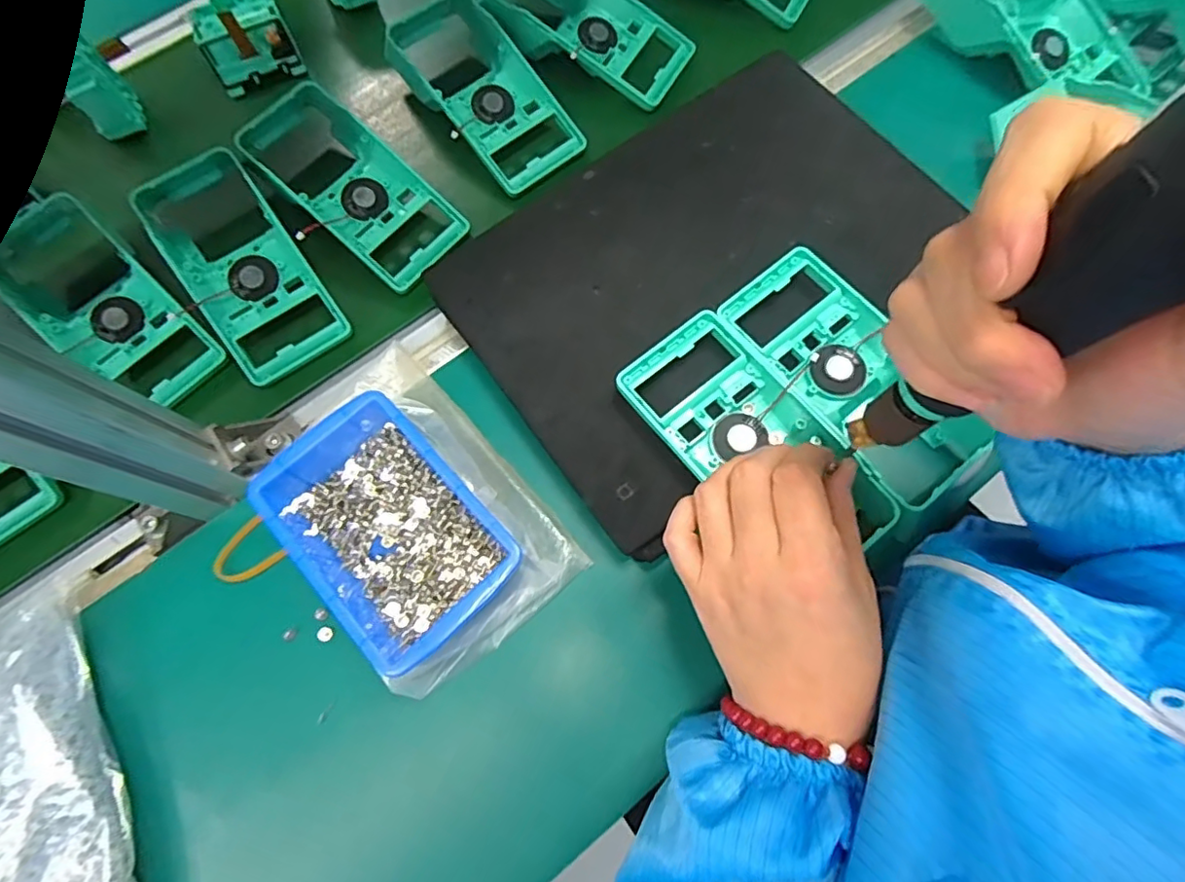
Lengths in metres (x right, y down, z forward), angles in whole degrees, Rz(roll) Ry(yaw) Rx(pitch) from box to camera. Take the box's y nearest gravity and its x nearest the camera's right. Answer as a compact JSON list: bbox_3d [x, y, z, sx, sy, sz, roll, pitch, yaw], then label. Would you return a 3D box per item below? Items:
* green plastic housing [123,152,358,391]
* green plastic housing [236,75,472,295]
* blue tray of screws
[{"bbox_3d":[-0.267,-0.134,0.433,0.096,0.051,0.191,-36,77,-10],"label":"green plastic housing"},{"bbox_3d":[-0.193,-0.202,0.455,0.198,0.047,0.092,40,77,10],"label":"green plastic housing"},{"bbox_3d":[-0.124,0.053,0.349,0.104,0.047,0.142,-42,78,-11],"label":"blue tray of screws"}]

